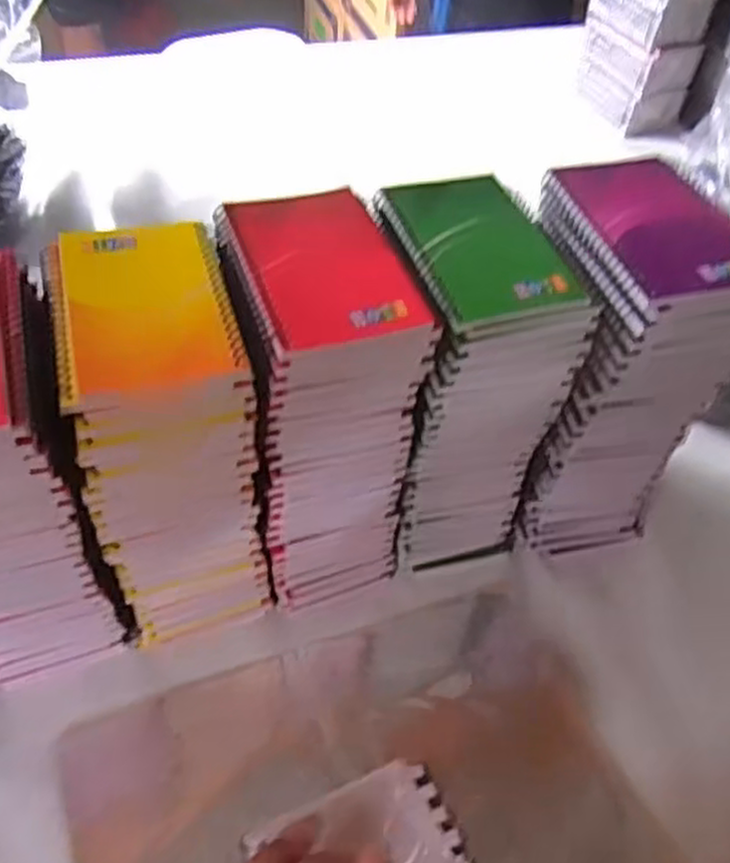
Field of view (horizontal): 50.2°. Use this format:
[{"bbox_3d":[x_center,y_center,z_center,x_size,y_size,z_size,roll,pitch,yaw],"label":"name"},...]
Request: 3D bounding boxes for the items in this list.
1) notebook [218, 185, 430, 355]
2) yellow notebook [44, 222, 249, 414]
[{"bbox_3d":[-0.025,-0.093,0.427,0.086,0.012,0.124,-15,53,-17],"label":"notebook"},{"bbox_3d":[-0.118,-0.067,0.412,0.090,0.018,0.123,-12,52,-14],"label":"yellow notebook"}]

